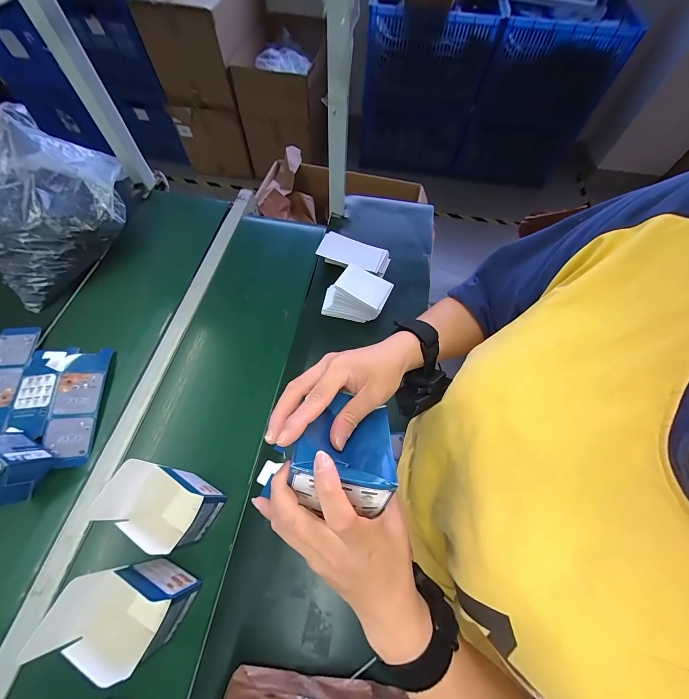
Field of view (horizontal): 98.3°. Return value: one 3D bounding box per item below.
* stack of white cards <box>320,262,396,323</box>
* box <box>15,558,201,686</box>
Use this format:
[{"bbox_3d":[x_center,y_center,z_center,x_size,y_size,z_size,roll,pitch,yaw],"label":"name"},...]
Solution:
[{"bbox_3d":[0.028,-0.123,0.674,0.138,0.109,0.083,15,67,6],"label":"stack of white cards"},{"bbox_3d":[-0.293,0.354,0.397,0.105,0.166,0.092,28,69,12],"label":"box"}]

